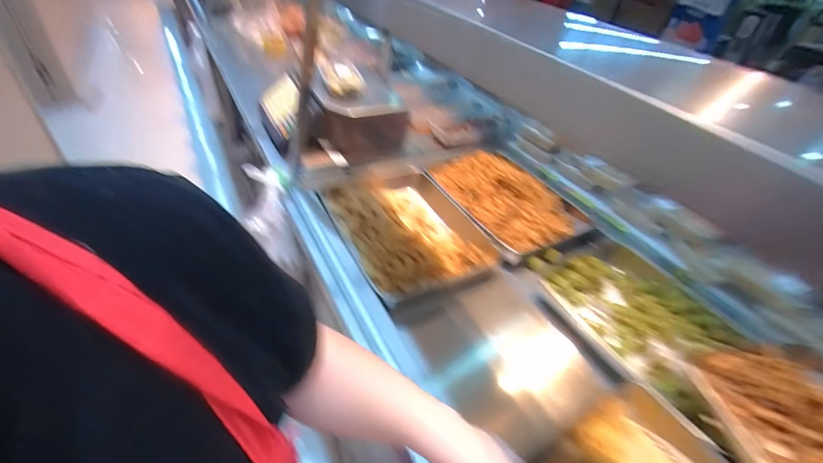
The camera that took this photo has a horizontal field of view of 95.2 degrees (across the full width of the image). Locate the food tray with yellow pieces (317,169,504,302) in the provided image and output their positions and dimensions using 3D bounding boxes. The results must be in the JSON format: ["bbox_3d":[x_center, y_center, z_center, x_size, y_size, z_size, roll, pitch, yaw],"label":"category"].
[{"bbox_3d":[-0.011,-0.010,0.933,0.322,0.075,0.401,-16,48,-26],"label":"food tray with yellow pieces"}]

